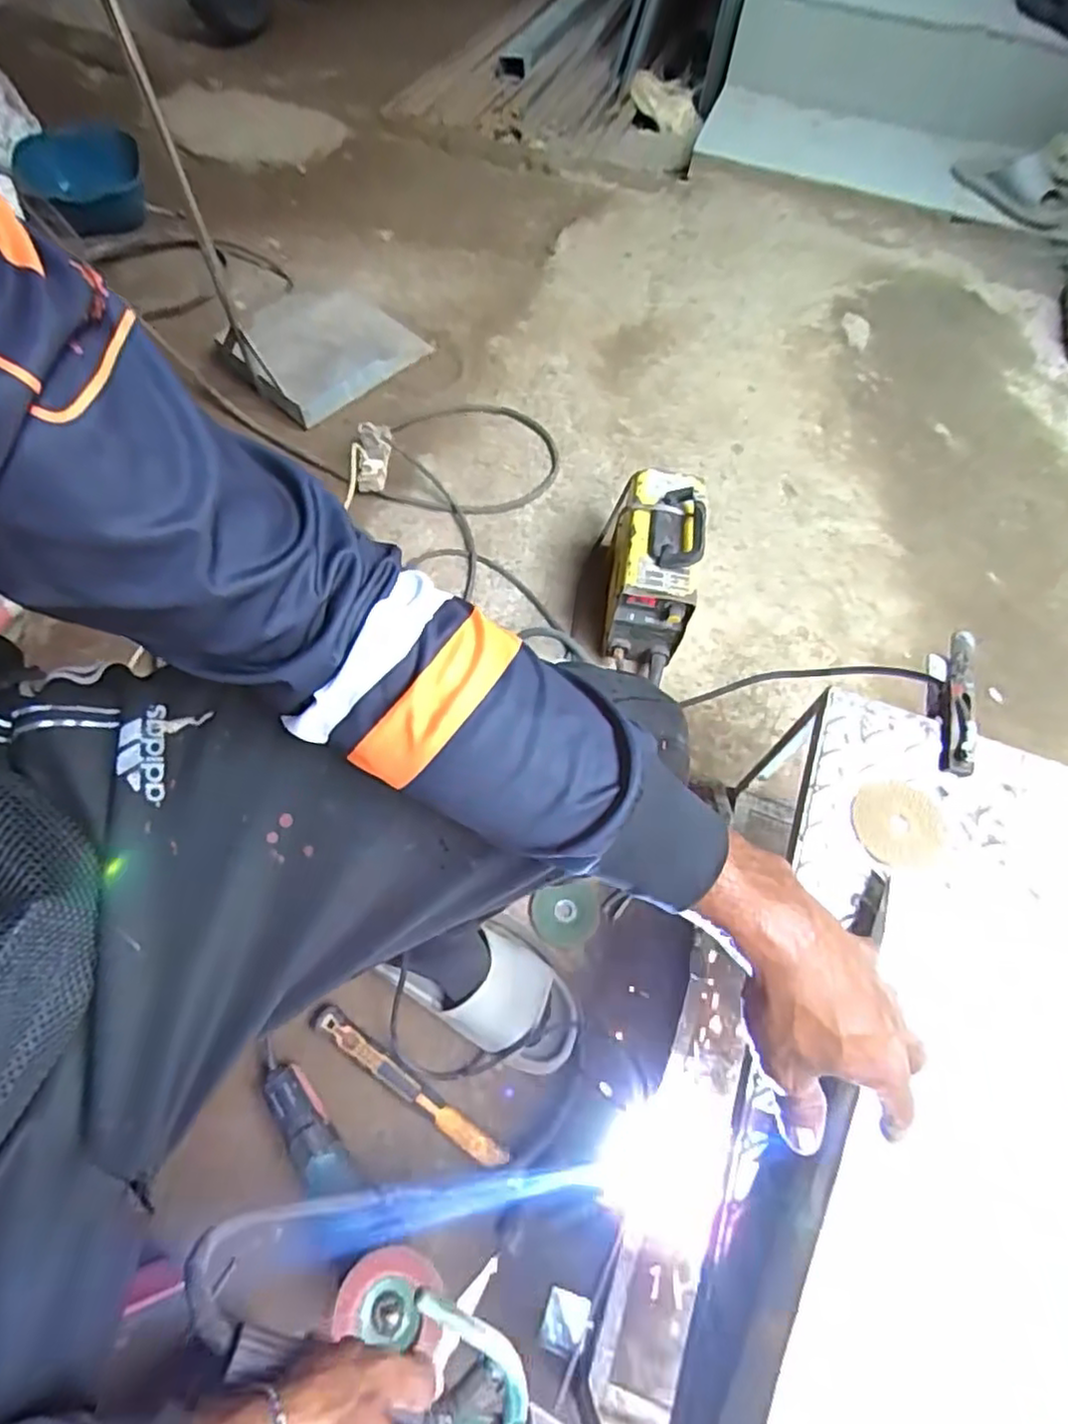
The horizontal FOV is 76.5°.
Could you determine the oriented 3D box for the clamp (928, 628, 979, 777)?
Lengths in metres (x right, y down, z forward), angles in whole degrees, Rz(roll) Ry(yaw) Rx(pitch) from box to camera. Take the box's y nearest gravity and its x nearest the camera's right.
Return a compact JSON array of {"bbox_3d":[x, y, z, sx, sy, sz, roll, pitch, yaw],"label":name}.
[{"bbox_3d":[0.426,-0.002,0.693,0.032,0.061,0.163,21,63,7],"label":"clamp"}]

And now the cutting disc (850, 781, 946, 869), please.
[{"bbox_3d":[0.333,0.102,0.617,0.086,0.004,0.077,-7,64,-8],"label":"cutting disc"}]

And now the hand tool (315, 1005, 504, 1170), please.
[{"bbox_3d":[-0.140,0.410,0.745,0.257,0.011,0.027,32,65,12],"label":"hand tool"}]

